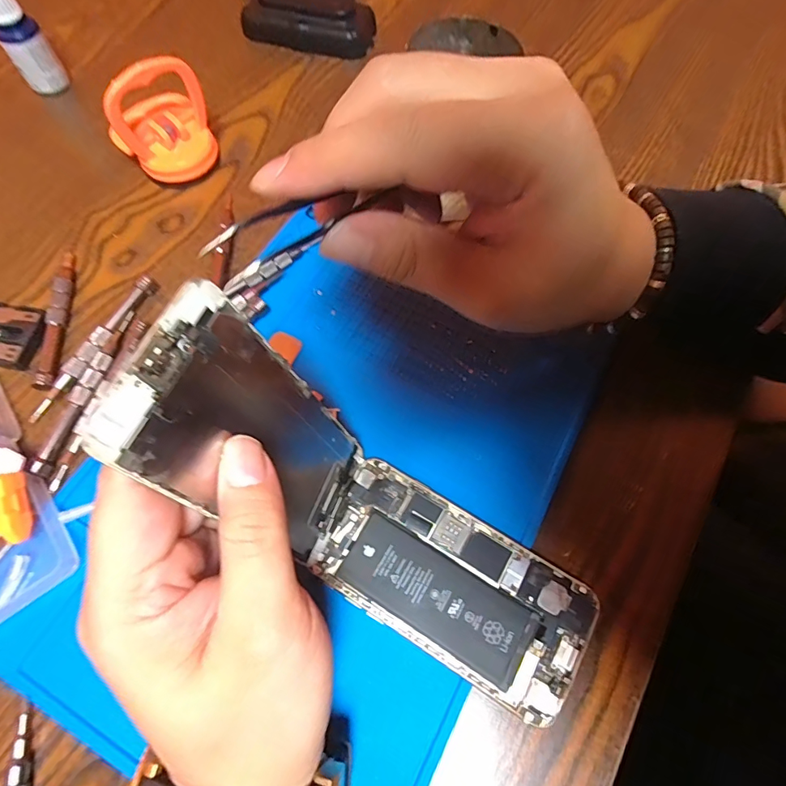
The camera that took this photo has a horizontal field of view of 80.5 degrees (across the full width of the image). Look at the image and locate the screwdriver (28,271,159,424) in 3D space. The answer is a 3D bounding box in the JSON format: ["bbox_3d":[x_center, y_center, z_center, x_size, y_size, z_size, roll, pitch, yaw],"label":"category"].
[{"bbox_3d":[-0.176,-0.028,0.279,0.013,0.010,0.105,24,69,10],"label":"screwdriver"}]

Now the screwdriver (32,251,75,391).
[{"bbox_3d":[-0.205,-0.046,0.285,0.010,0.010,0.096,-6,67,-3],"label":"screwdriver"}]

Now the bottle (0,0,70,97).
[{"bbox_3d":[-0.273,-0.265,0.332,0.028,0.093,0.023,-34,71,-14],"label":"bottle"}]

